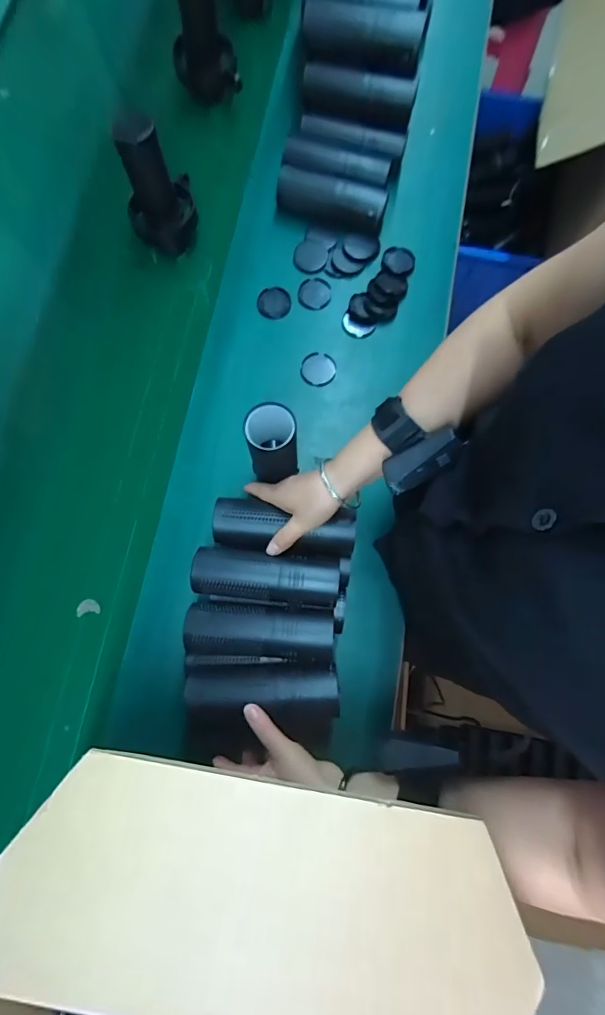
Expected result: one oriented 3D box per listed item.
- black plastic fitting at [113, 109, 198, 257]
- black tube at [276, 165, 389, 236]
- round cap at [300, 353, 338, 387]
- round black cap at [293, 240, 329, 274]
[{"bbox_3d":[-0.206,-0.448,0.618,0.092,0.210,0.071,-14,78,-4],"label":"black plastic fitting"},{"bbox_3d":[0.042,-0.454,0.652,0.160,0.045,0.048,16,78,3],"label":"black tube"},{"bbox_3d":[0.023,-0.197,0.628,0.049,0.004,0.049,10,78,2],"label":"round cap"},{"bbox_3d":[0.013,-0.378,0.659,0.049,0.005,0.057,8,78,1],"label":"round black cap"}]

